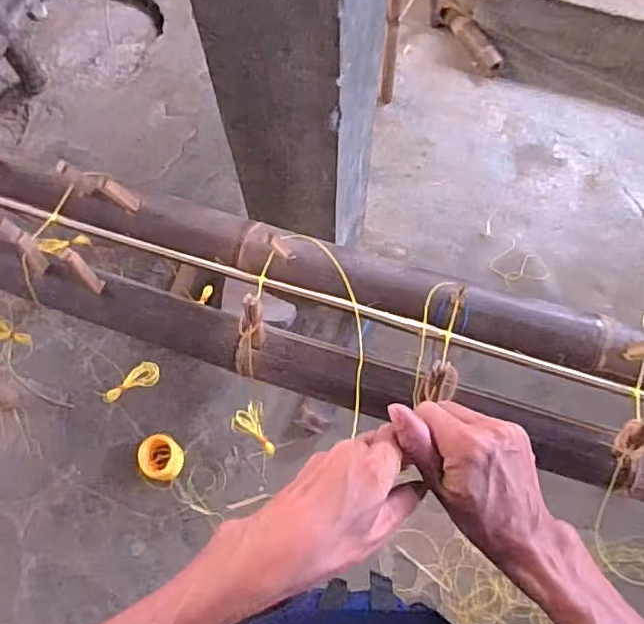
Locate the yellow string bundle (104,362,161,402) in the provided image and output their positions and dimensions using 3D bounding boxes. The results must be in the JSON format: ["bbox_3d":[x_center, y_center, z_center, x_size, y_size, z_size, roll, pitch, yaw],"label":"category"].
[{"bbox_3d":[-0.313,0.117,0.926,0.097,0.028,0.035,-33,71,-25],"label":"yellow string bundle"}]

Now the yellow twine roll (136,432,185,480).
[{"bbox_3d":[-0.387,0.355,1.362,0.096,0.096,0.100,-1,69,2],"label":"yellow twine roll"}]

